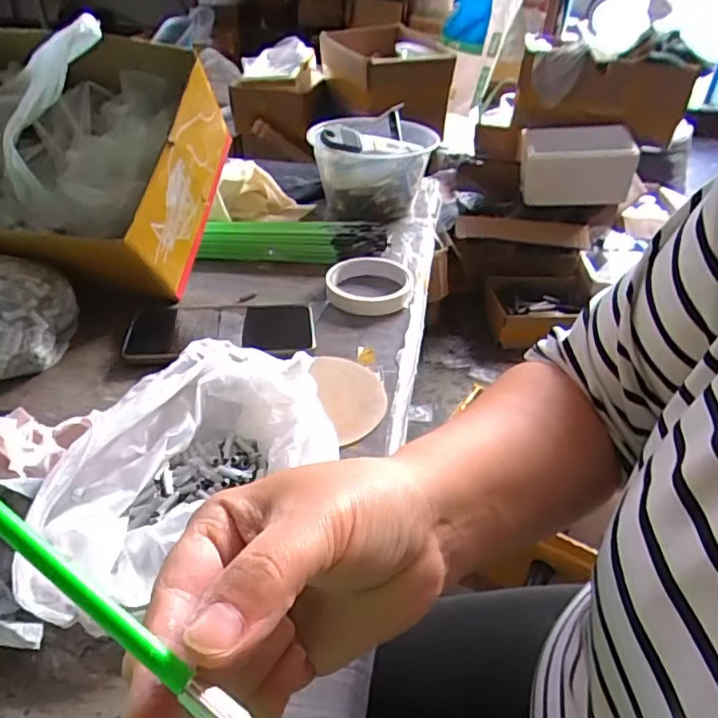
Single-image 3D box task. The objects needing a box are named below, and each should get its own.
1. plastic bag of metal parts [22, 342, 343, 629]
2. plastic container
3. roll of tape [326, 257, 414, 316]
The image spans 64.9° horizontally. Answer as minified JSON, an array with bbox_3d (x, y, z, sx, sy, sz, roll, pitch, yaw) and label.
[{"bbox_3d":[-0.101,0.062,0.358,0.165,0.053,0.195,0,37,-5],"label":"plastic bag of metal parts"},{"bbox_3d":[0.016,-0.255,0.745,0.150,0.104,0.119,-6,38,-12],"label":"plastic container"},{"bbox_3d":[0.011,-0.077,0.583,0.087,0.024,0.088,2,37,-2],"label":"roll of tape"}]

